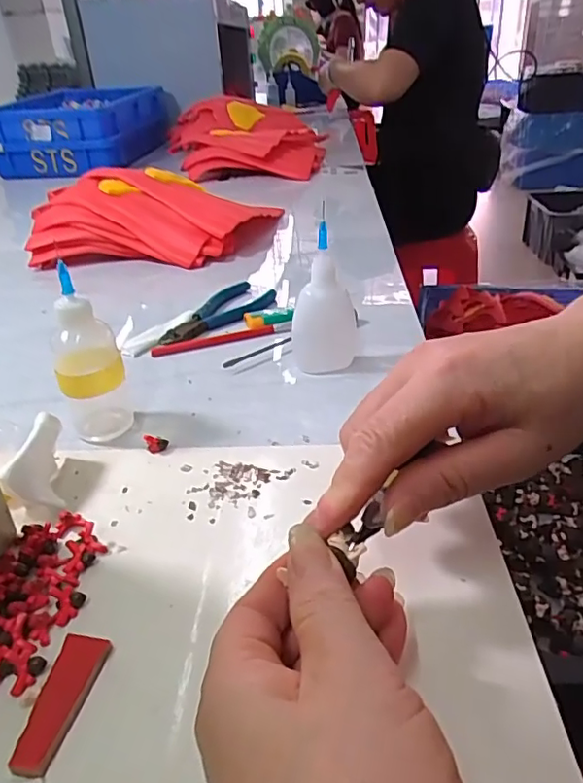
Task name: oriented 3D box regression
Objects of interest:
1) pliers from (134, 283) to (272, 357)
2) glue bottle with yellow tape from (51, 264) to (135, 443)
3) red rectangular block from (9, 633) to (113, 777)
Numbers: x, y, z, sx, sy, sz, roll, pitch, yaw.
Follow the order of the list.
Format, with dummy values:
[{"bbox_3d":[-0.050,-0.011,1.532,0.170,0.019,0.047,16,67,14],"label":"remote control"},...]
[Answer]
[{"bbox_3d":[-0.067,-0.063,0.488,0.050,0.009,0.142,13,37,29],"label":"pliers"},{"bbox_3d":[-0.123,-0.019,0.346,0.038,0.096,0.043,-17,33,-16],"label":"glue bottle with yellow tape"},{"bbox_3d":[-0.084,0.113,0.210,0.018,0.005,0.049,0,32,11],"label":"red rectangular block"}]

